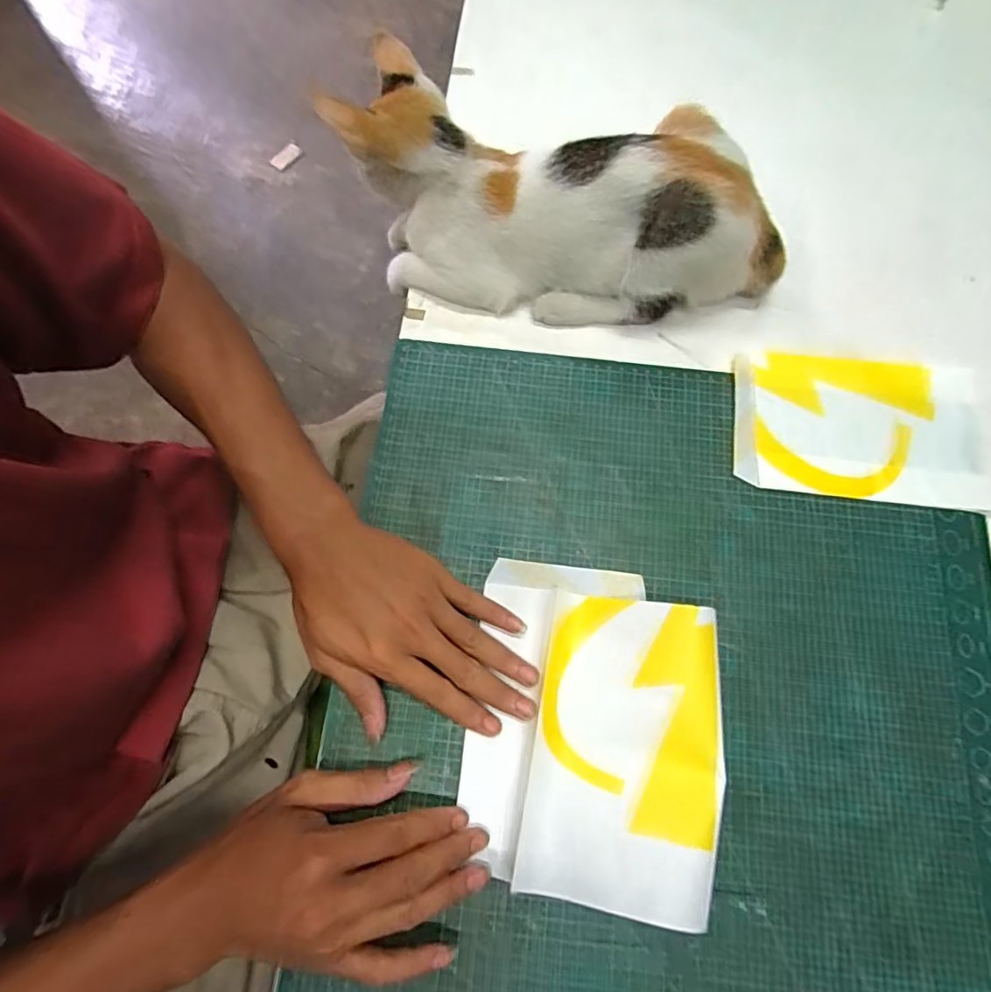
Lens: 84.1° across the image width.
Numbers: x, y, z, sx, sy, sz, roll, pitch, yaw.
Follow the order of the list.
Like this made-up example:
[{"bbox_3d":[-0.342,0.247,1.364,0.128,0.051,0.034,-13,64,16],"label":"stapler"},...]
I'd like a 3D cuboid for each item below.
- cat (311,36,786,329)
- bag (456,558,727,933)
[{"bbox_3d":[0.051,-0.210,0.403,0.330,0.106,0.119,13,74,3],"label":"cat"},{"bbox_3d":[0.058,0.137,0.336,0.143,0.047,0.184,9,74,2],"label":"bag"}]

